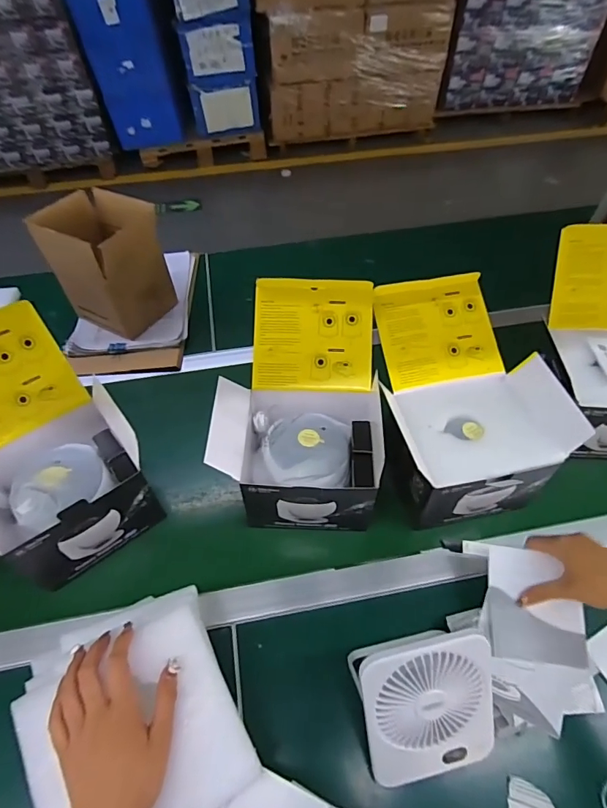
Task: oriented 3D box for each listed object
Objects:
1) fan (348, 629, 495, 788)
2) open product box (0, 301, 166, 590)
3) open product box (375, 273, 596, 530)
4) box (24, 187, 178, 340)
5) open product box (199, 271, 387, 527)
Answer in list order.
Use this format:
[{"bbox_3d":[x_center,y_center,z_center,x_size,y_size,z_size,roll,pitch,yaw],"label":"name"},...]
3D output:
[{"bbox_3d":[0.123,0.299,0.466,0.134,0.167,0.055,-12,14,-6],"label":"fan"},{"bbox_3d":[-0.353,0.054,0.587,0.201,0.213,0.272,-31,58,-26],"label":"open product box"},{"bbox_3d":[0.210,-0.009,0.646,0.238,0.188,0.288,-6,51,-8],"label":"open product box"},{"bbox_3d":[-0.365,-0.259,0.834,0.176,0.203,0.151,26,54,17],"label":"box"},{"bbox_3d":[-0.001,0.001,0.636,0.220,0.212,0.282,5,50,1],"label":"open product box"}]

